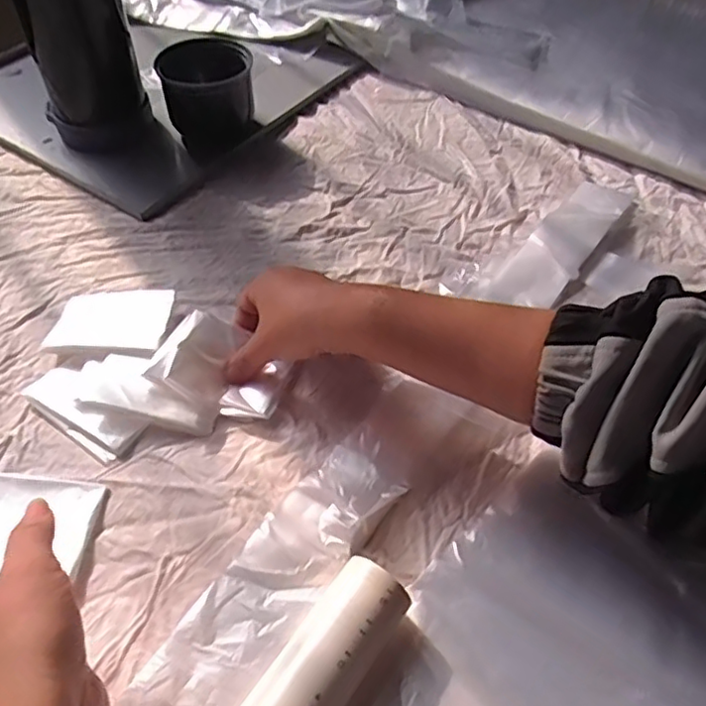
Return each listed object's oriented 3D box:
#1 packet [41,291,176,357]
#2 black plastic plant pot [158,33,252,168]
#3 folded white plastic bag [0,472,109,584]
[{"bbox_3d":[-0.180,-0.024,0.475,0.084,0.017,0.070,4,51,2],"label":"packet"},{"bbox_3d":[-0.142,-0.253,0.625,0.086,0.074,0.081,-9,51,-9],"label":"black plastic plant pot"},{"bbox_3d":[-0.202,0.103,0.375,0.093,0.012,0.064,4,51,2],"label":"folded white plastic bag"}]

